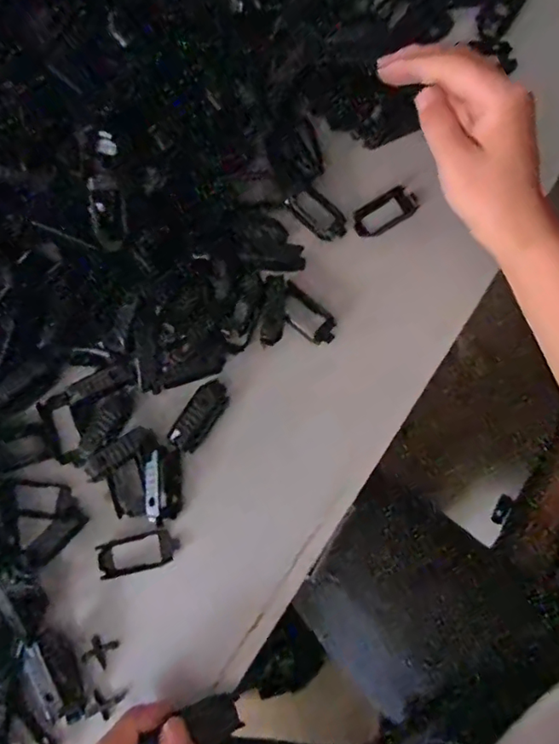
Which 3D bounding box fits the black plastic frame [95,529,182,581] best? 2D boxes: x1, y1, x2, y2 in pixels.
[{"bbox_3d":[-0.091,0.117,0.341,0.051,0.006,0.023,-13,79,-2],"label":"black plastic frame"}]

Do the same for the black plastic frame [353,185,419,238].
[{"bbox_3d":[0.078,-0.118,0.392,0.051,0.007,0.024,-31,100,1],"label":"black plastic frame"}]

